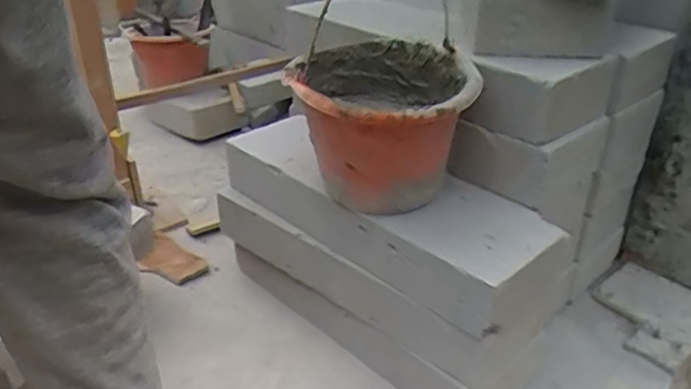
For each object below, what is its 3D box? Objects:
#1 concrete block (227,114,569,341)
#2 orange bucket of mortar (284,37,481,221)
[{"bbox_3d":[0.048,0.025,1.006,0.615,0.112,0.229,24,37,35],"label":"concrete block"},{"bbox_3d":[0.051,-0.103,0.897,0.241,0.206,0.278,2,29,3],"label":"orange bucket of mortar"}]

